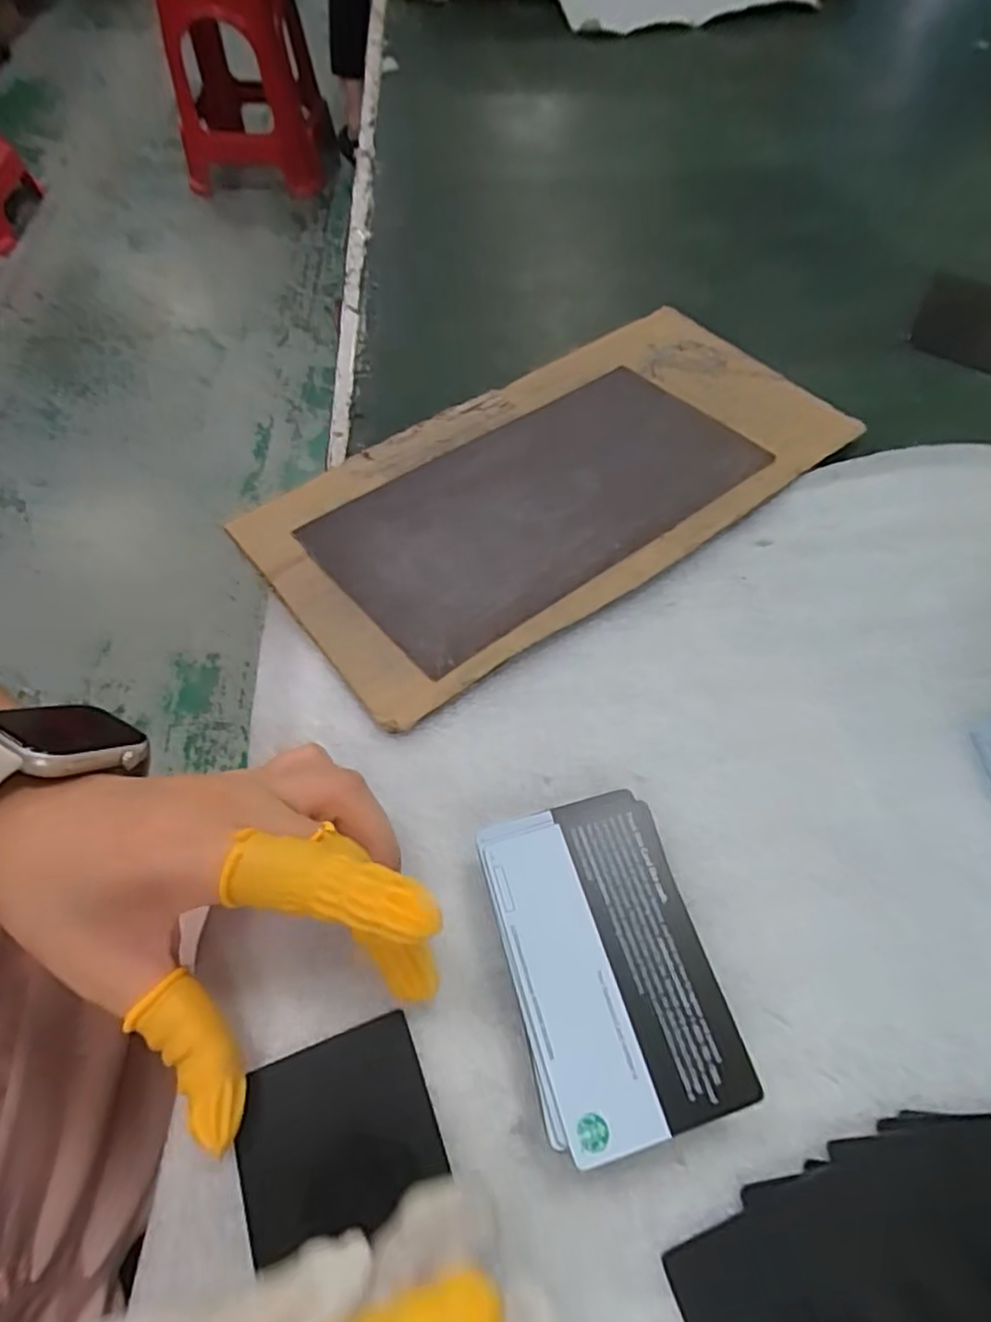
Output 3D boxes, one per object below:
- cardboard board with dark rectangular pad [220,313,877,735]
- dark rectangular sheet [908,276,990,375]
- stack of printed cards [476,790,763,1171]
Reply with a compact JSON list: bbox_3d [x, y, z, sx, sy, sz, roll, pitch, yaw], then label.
[{"bbox_3d":[0.030,-0.083,0.307,0.262,0.013,0.128,-32,65,-18],"label":"cardboard board with dark rectangular pad"},{"bbox_3d":[0.275,-0.198,0.384,0.052,0.004,0.088,28,63,15],"label":"dark rectangular sheet"},{"bbox_3d":[0.032,0.090,0.201,0.056,0.021,0.090,-13,60,-8],"label":"stack of printed cards"}]

